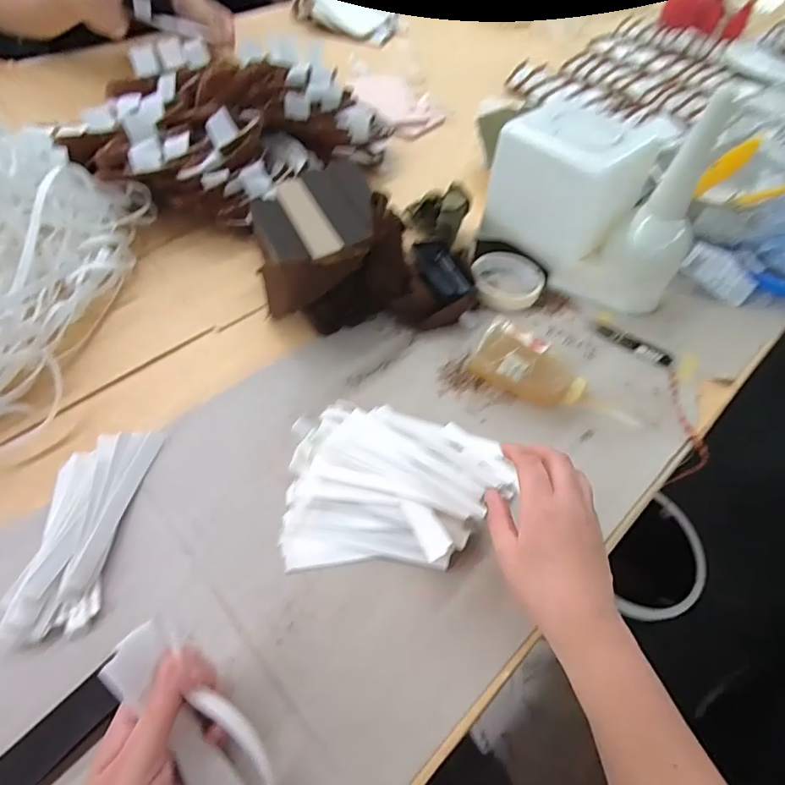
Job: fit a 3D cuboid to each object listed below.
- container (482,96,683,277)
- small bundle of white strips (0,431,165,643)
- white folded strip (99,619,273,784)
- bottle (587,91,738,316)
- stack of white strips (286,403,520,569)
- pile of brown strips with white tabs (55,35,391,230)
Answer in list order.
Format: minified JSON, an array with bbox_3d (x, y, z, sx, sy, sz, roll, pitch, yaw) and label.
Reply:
[{"bbox_3d":[0.217,-0.256,0.596,0.158,0.168,0.126,38,61,21],"label":"container"},{"bbox_3d":[-0.260,0.110,0.400,0.063,0.031,0.175,2,55,0],"label":"small bundle of white strips"},{"bbox_3d":[-0.126,0.214,0.299,0.049,0.020,0.141,-36,94,-24],"label":"white folded strip"},{"bbox_3d":[0.292,-0.187,0.522,0.069,0.214,0.085,-36,63,-24],"label":"bottle"},{"bbox_3d":[0.007,0.077,0.432,0.202,0.039,0.153,0,55,-1],"label":"stack of white strips"},{"bbox_3d":[-0.228,-0.379,0.680,0.267,0.145,0.393,38,61,21],"label":"pile of brown strips with white tabs"}]

